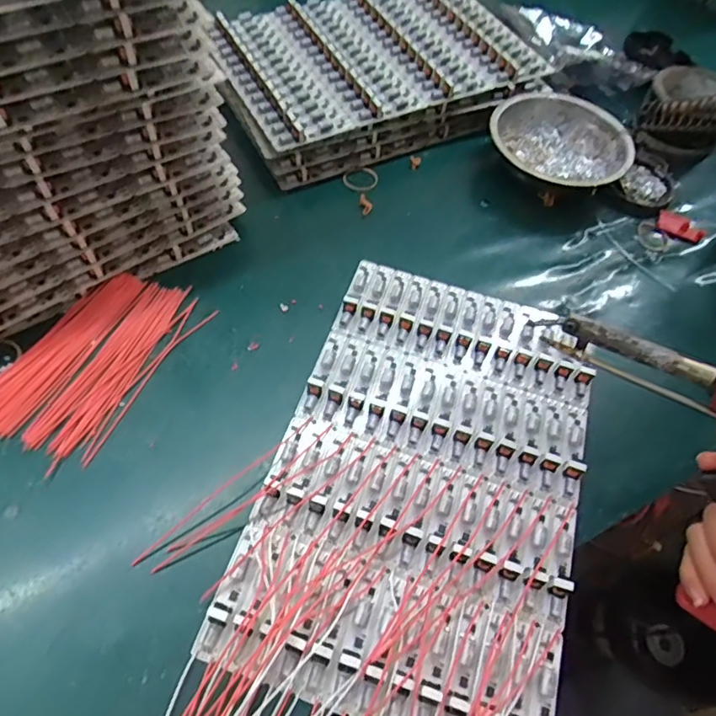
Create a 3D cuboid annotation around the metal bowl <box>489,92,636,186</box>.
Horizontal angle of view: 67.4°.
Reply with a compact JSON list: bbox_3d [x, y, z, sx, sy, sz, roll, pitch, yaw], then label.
[{"bbox_3d":[0.191,-0.203,0.518,0.128,0.048,0.128,2,57,-4],"label":"metal bowl"}]

